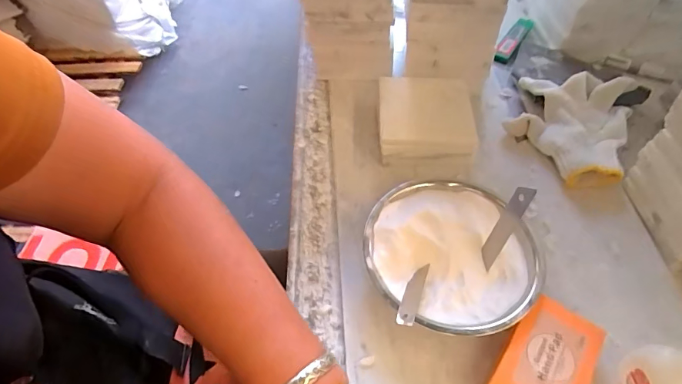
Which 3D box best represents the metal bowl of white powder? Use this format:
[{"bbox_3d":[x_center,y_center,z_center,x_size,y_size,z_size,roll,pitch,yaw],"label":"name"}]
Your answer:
[{"bbox_3d":[0.095,0.058,0.388,0.141,0.042,0.149,-24,59,-15],"label":"metal bowl of white powder"}]

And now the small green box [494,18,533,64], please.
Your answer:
[{"bbox_3d":[0.240,-0.212,0.604,0.024,0.011,0.113,28,61,19],"label":"small green box"}]

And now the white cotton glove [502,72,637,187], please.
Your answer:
[{"bbox_3d":[0.257,-0.080,0.486,0.123,0.033,0.148,27,60,18],"label":"white cotton glove"}]

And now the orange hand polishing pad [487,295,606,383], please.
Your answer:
[{"bbox_3d":[0.155,0.135,0.340,0.064,0.037,0.097,29,61,19],"label":"orange hand polishing pad"}]

